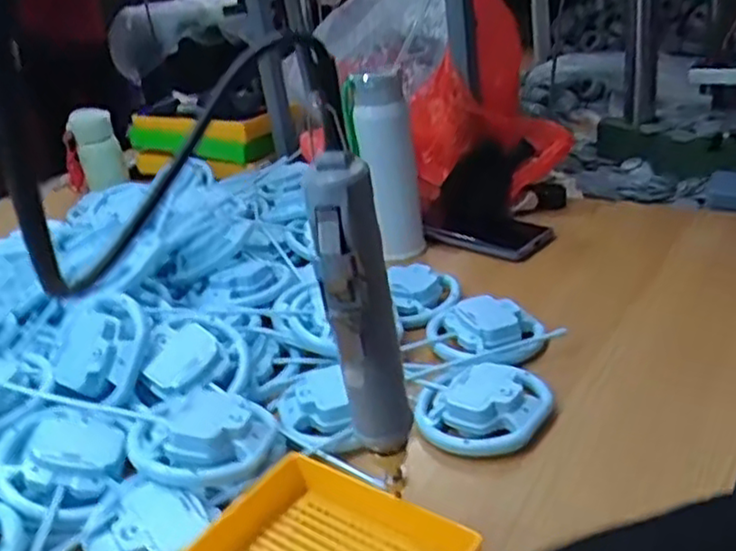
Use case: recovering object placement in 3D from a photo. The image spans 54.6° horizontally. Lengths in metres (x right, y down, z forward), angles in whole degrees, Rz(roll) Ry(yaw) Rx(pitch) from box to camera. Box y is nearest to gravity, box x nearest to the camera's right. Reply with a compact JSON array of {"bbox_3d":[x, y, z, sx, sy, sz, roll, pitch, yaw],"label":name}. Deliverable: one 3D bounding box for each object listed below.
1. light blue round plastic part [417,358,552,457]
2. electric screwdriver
[{"bbox_3d":[0.088,0.095,0.549,0.100,0.024,0.100,-6,27,3],"label":"light blue round plastic part"},{"bbox_3d":[-0.002,0.023,0.346,0.034,0.161,0.026,-8,27,-2],"label":"electric screwdriver"}]

